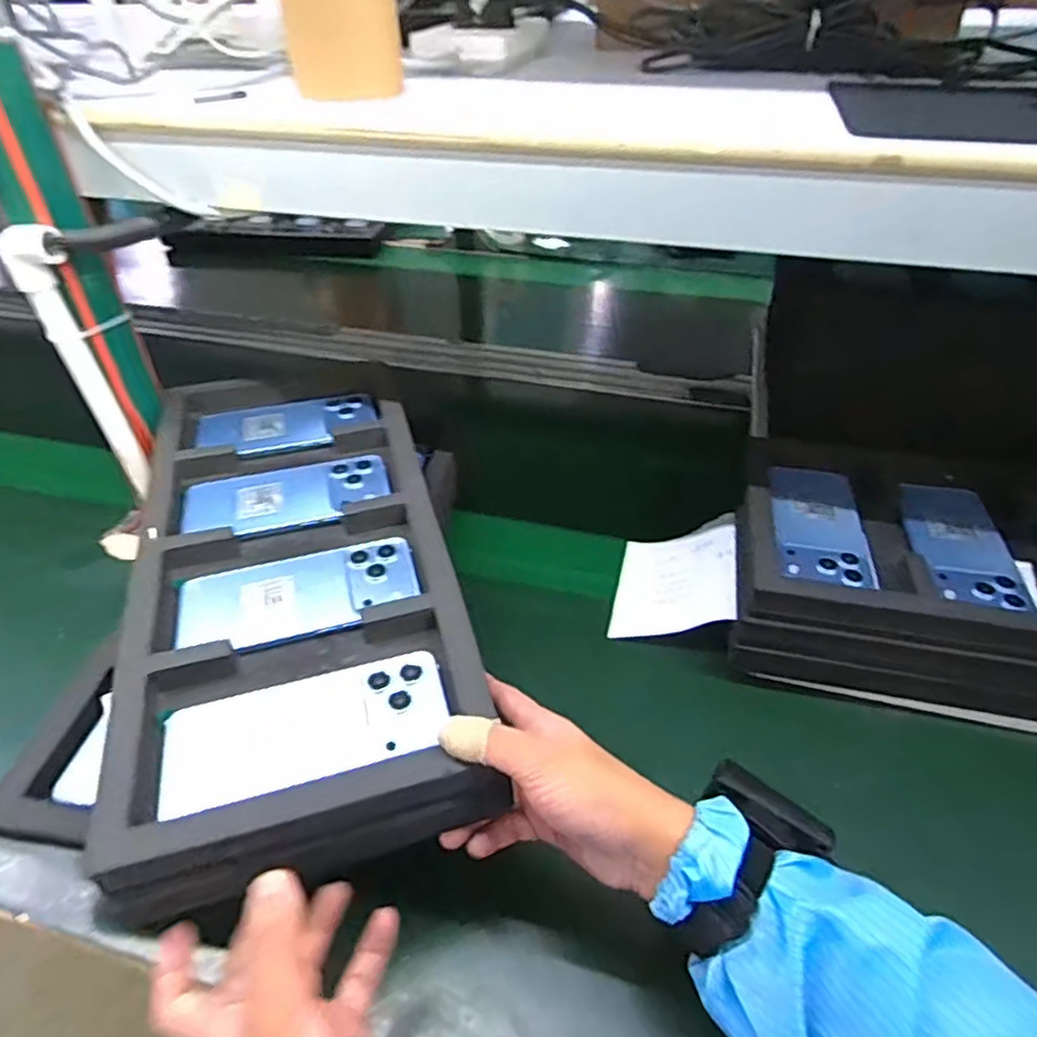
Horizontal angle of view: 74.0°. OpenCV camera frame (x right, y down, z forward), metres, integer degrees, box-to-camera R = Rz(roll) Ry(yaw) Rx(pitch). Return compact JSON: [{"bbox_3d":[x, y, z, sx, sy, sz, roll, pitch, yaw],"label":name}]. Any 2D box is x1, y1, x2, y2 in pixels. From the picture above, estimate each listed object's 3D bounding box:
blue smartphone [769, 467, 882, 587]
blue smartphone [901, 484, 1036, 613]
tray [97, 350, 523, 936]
[{"bbox_3d":[0.254,0.001,0.583,0.070,0.010,0.146,5,41,8],"label":"blue smartphone"},{"bbox_3d":[0.351,0.018,0.548,0.066,0.008,0.134,-2,45,14],"label":"blue smartphone"},{"bbox_3d":[-0.164,0.019,0.524,0.219,0.046,0.466,-11,44,-11],"label":"tray"}]

